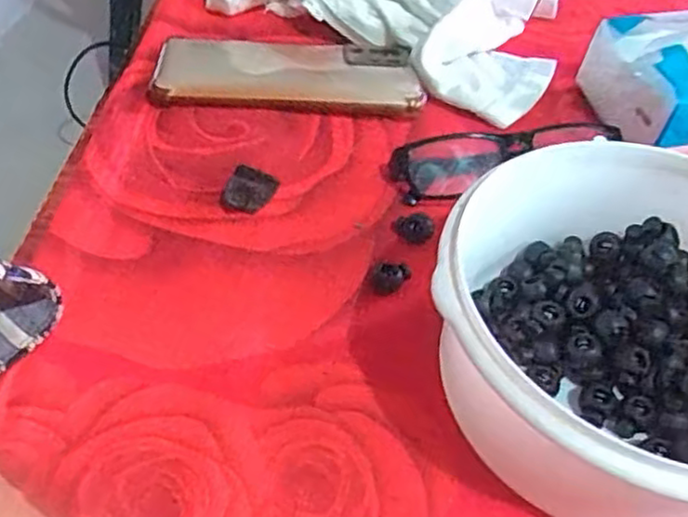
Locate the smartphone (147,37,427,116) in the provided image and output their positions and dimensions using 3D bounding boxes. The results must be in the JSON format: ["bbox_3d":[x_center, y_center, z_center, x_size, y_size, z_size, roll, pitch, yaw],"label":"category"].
[{"bbox_3d":[-0.036,-0.120,0.447,0.161,0.015,0.078,1,48,-8],"label":"smartphone"}]

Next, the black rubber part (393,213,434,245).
[{"bbox_3d":[0.038,-0.017,0.366,0.016,0.005,0.020,-26,55,-27],"label":"black rubber part"}]

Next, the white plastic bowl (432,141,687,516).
[{"bbox_3d":[0.115,0.035,0.281,0.150,0.077,0.150,3,47,-3],"label":"white plastic bowl"}]

